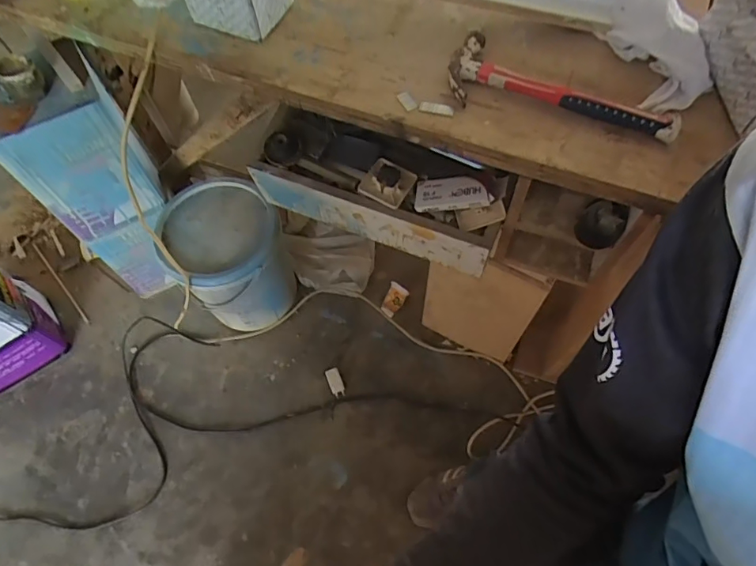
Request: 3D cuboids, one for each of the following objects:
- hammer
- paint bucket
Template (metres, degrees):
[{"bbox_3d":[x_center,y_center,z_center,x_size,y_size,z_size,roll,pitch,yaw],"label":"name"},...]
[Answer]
[{"bbox_3d":[0.257,-0.272,0.694,0.329,0.032,0.120,23,66,14],"label":"hammer"},{"bbox_3d":[-0.399,-0.060,1.390,0.286,0.365,0.310,-14,63,-5],"label":"paint bucket"}]

